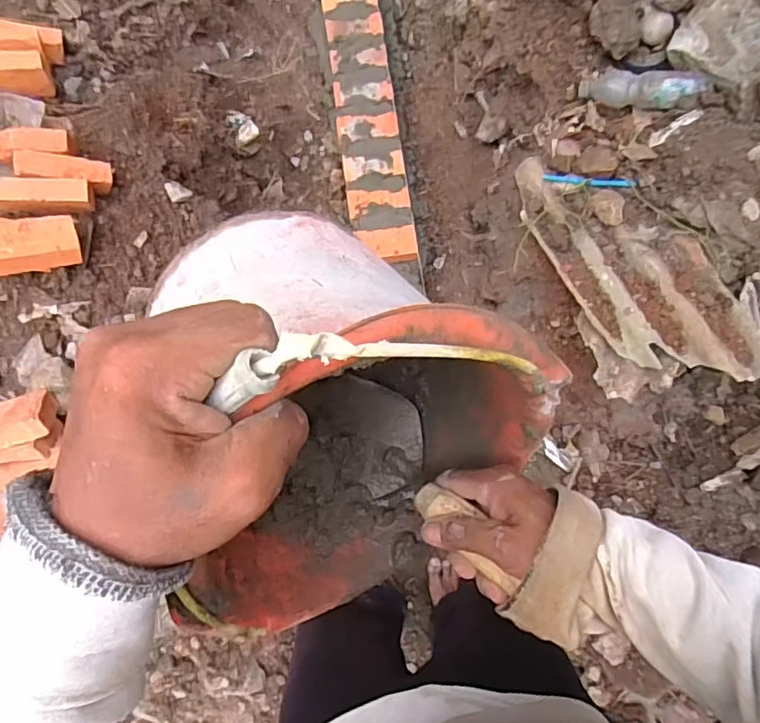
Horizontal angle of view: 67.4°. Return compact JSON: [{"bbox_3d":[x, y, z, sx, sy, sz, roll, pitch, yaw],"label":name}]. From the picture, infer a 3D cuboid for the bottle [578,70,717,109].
[{"bbox_3d":[0.491,-0.511,1.061,0.227,0.049,0.063,15,76,29],"label":"bottle"}]

